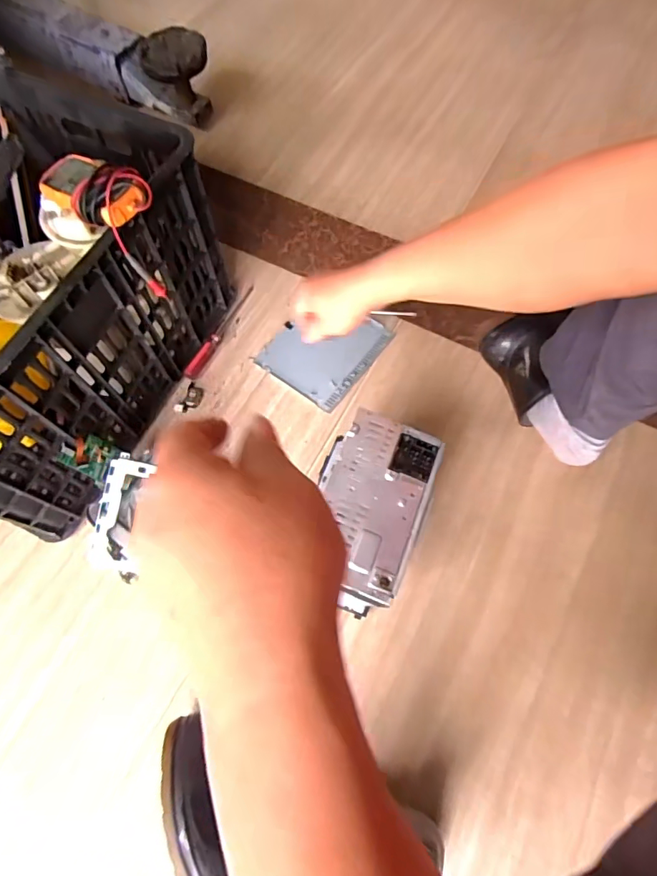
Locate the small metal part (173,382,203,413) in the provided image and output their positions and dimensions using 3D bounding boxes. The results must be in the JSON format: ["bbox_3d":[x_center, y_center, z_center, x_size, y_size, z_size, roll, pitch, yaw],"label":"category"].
[{"bbox_3d":[-0.214,-0.059,0.740,0.035,0.008,0.052,28,71,12],"label":"small metal part"}]

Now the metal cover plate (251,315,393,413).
[{"bbox_3d":[-0.005,-0.148,0.775,0.155,0.006,0.179,35,73,14],"label":"metal cover plate"}]

